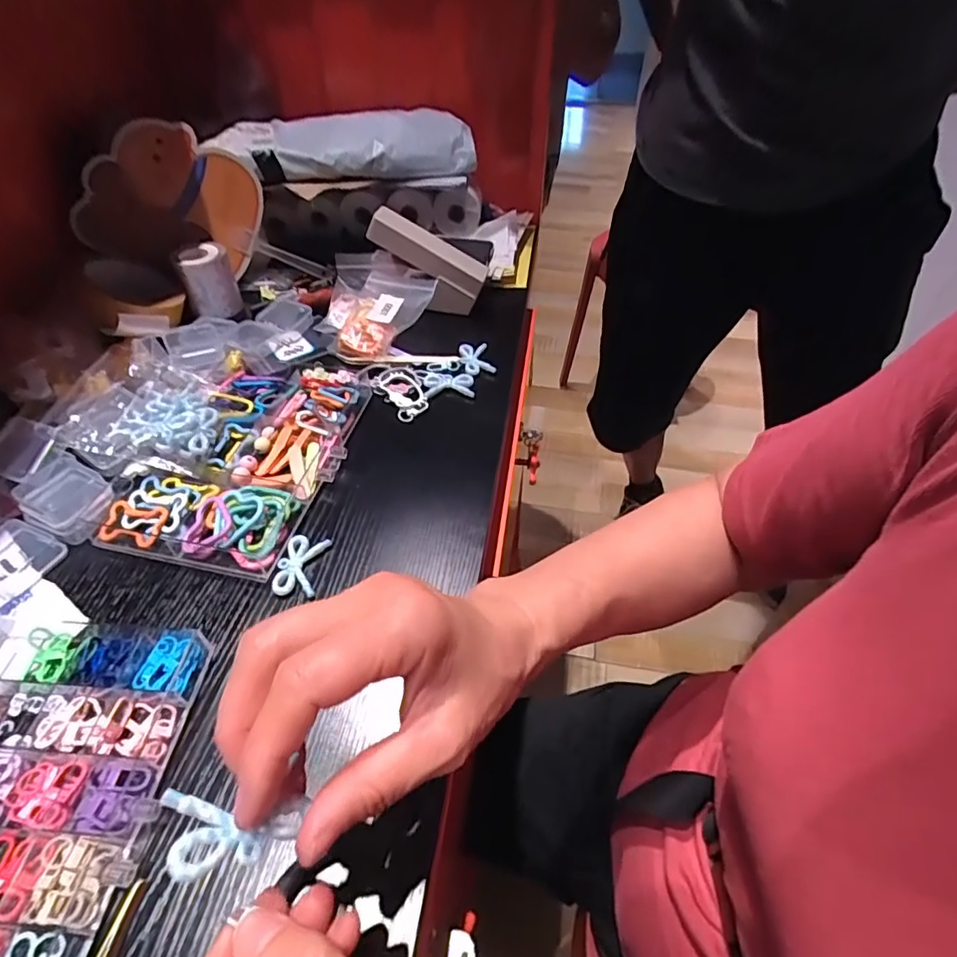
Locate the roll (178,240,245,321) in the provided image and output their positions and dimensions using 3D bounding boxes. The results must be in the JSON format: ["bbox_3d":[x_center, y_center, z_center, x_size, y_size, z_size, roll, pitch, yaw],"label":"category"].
[{"bbox_3d":[-0.286,-0.210,0.590,0.047,0.065,0.054,-22,51,-19],"label":"roll"}]

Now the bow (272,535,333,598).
[{"bbox_3d":[-0.123,0.060,0.380,0.030,0.007,0.046,3,47,1],"label":"bow"}]

